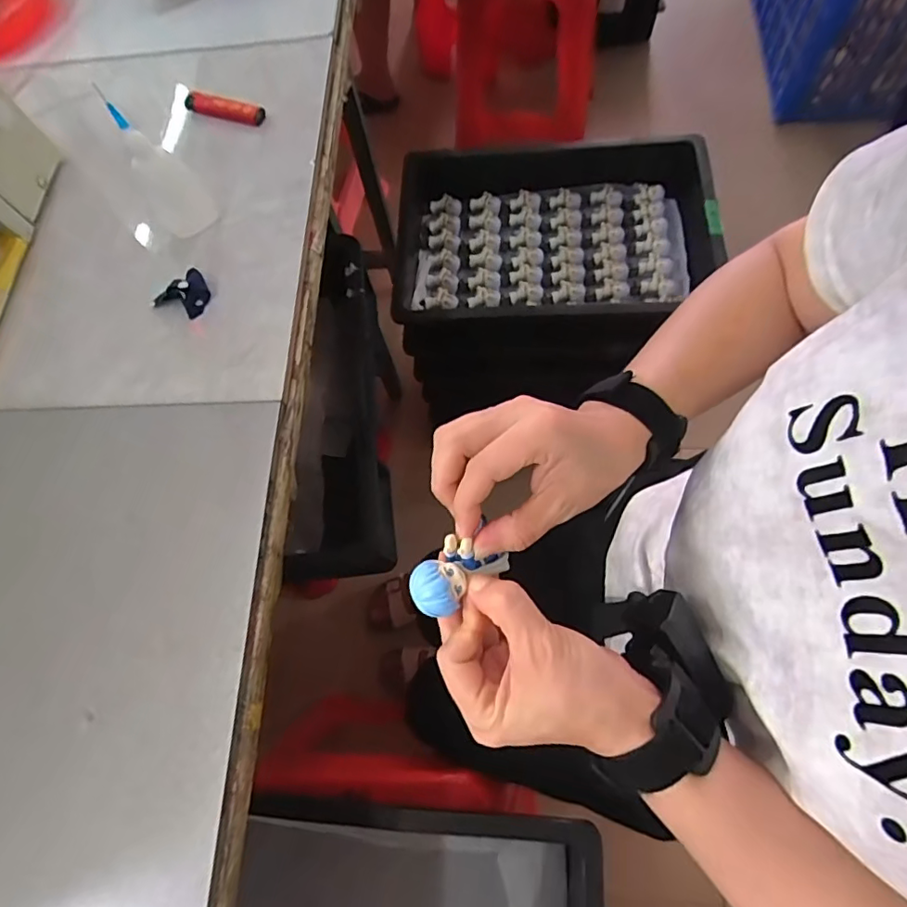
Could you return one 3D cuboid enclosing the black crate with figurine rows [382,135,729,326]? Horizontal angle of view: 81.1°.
[{"bbox_3d":[0.147,-0.315,0.792,0.465,0.107,0.296,-3,69,5],"label":"black crate with figurine rows"}]

